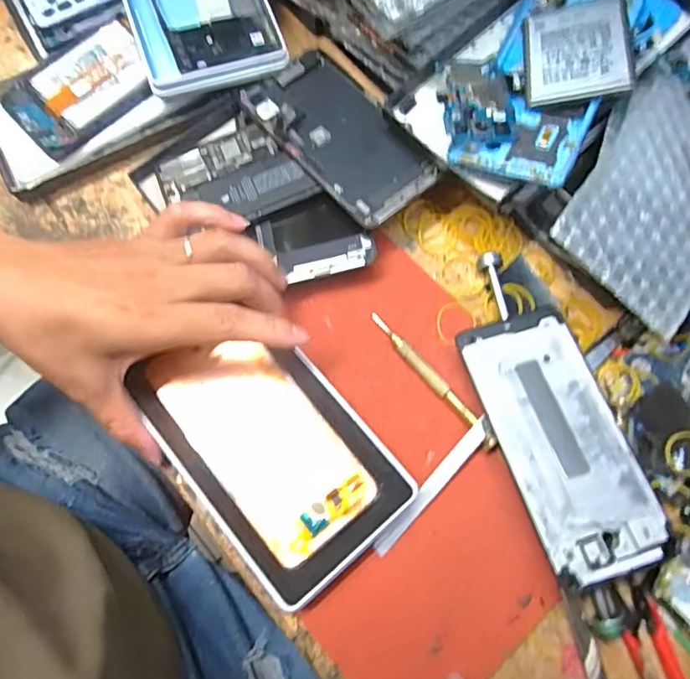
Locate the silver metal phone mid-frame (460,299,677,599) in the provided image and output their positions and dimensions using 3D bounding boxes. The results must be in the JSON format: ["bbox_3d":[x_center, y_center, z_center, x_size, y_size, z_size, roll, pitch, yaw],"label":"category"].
[{"bbox_3d":[0.125,0.056,0.314,0.070,0.004,0.153,-17,69,-4],"label":"silver metal phone mid-frame"}]

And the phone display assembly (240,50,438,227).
[{"bbox_3d":[-0.003,-0.143,0.373,0.074,0.013,0.148,-37,71,-11],"label":"phone display assembly"}]

